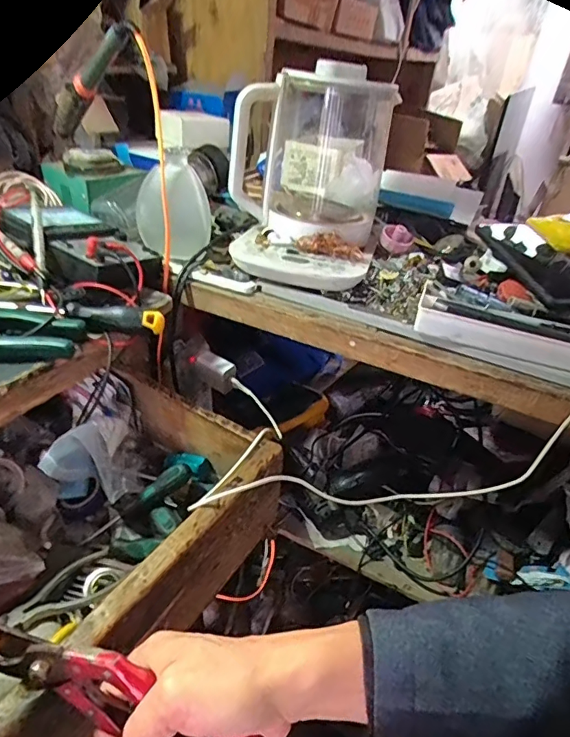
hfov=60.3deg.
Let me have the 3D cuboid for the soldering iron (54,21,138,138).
[{"bbox_3d":[-0.242,-0.355,0.606,0.240,0.028,0.025,-14,11,47],"label":"soldering iron"}]

